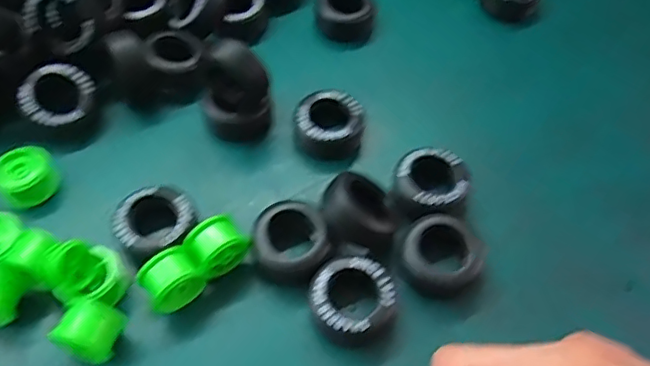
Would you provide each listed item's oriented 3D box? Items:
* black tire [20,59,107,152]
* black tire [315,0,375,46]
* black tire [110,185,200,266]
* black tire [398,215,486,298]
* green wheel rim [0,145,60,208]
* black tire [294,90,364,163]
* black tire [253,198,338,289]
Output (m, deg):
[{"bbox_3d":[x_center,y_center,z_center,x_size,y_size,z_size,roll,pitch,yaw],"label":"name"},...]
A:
[{"bbox_3d":[-0.185,-0.055,0.397,0.046,0.028,0.051,-38,93,-28],"label":"black tire"},{"bbox_3d":[0.017,-0.139,0.467,0.046,0.027,0.044,1,56,-2],"label":"black tire"},{"bbox_3d":[-0.103,0.028,0.352,0.046,0.029,0.046,-33,63,-21],"label":"black tire"},{"bbox_3d":[0.070,0.045,0.347,0.047,0.020,0.045,1,56,-2],"label":"black tire"},{"bbox_3d":[-0.192,-0.005,0.365,0.037,0.019,0.032,-35,64,-22],"label":"green wheel rim"},{"bbox_3d":[0.003,-0.042,0.401,0.046,0.026,0.042,10,57,4],"label":"black tire"},{"bbox_3d":[-0.021,0.039,0.347,0.046,0.026,0.048,1,56,-2],"label":"black tire"}]

